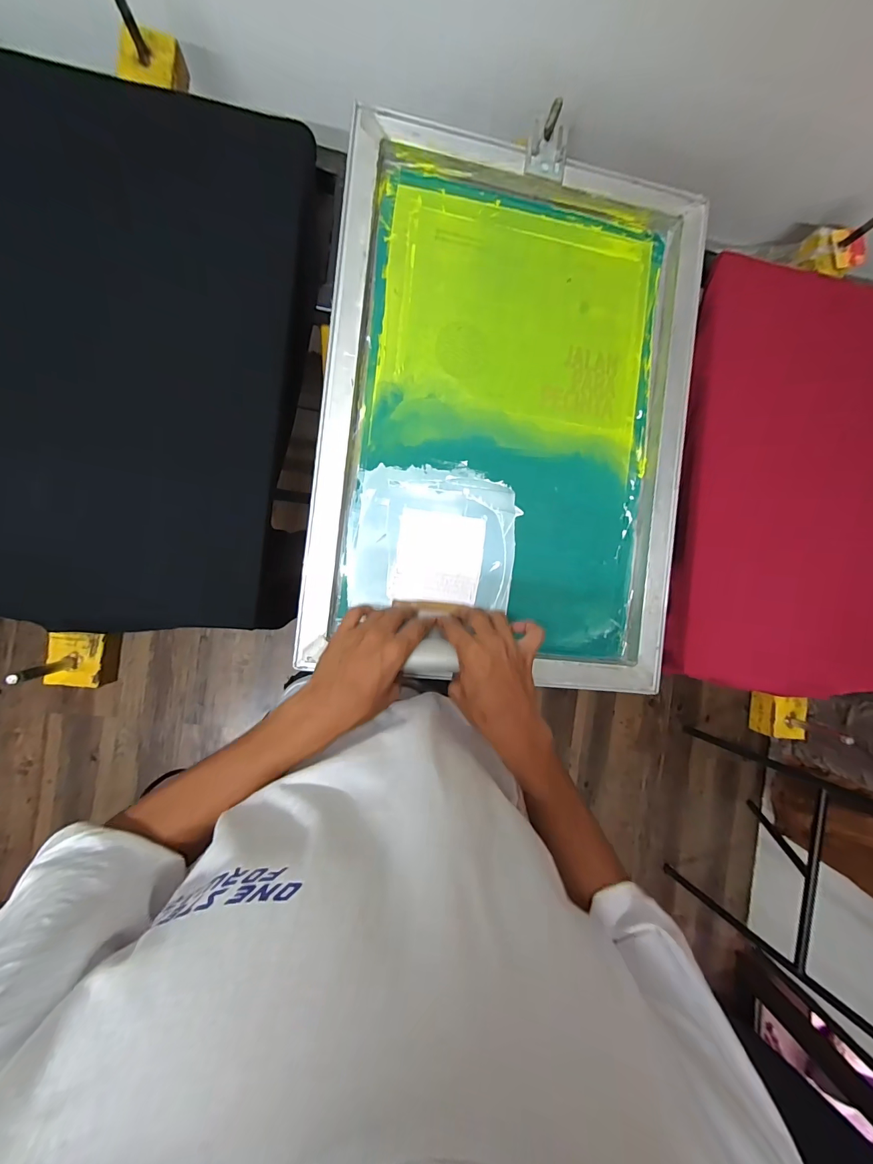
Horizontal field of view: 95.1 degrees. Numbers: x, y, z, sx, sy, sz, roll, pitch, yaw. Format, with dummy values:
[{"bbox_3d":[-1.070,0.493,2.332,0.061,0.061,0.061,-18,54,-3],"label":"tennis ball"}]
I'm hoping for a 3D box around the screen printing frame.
[{"bbox_3d":[0.096,-0.207,0.513,0.462,0.041,0.646,6,89,-9],"label":"screen printing frame"}]

